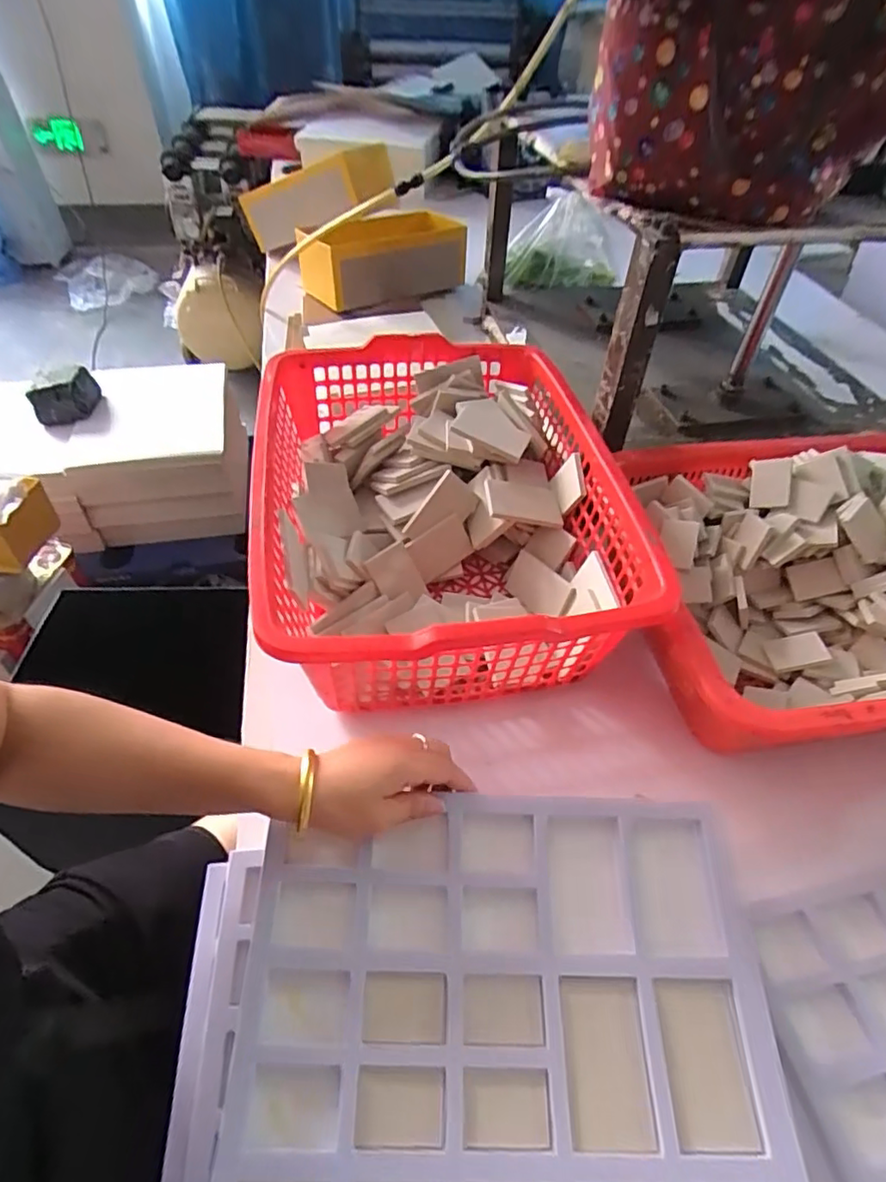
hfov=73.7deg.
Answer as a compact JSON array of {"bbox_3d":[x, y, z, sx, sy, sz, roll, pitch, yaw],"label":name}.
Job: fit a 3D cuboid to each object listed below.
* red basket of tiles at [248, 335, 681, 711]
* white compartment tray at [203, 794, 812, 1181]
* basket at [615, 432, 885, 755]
[{"bbox_3d":[-0.004,-0.077,0.665,0.355,0.180,0.470,-6,48,-6],"label":"red basket of tiles"},{"bbox_3d":[0.041,0.337,0.342,0.352,0.028,0.411,3,53,-1],"label":"white compartment tray"},{"bbox_3d":[0.409,-0.009,0.618,0.439,0.170,0.361,-5,48,-5],"label":"basket"}]

